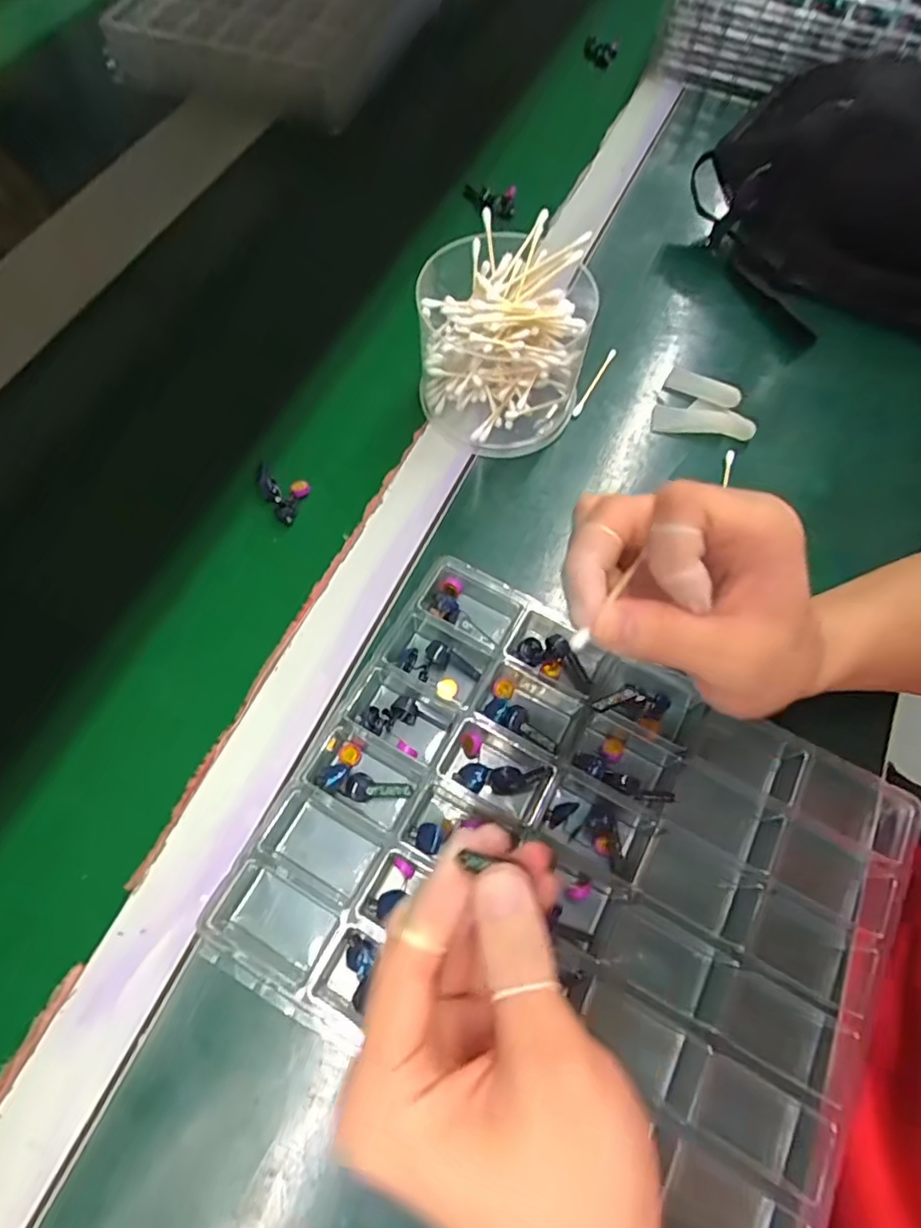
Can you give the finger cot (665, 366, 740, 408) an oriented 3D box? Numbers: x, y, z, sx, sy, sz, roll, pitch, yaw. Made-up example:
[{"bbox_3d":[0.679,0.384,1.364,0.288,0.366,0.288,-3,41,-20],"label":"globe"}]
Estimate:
[{"bbox_3d":[0.176,-0.164,0.445,0.051,0.004,0.020,30,75,20],"label":"finger cot"}]

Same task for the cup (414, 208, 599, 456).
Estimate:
[{"bbox_3d":[0.028,-0.181,0.409,0.108,0.080,0.114,1,66,-1],"label":"cup"}]

